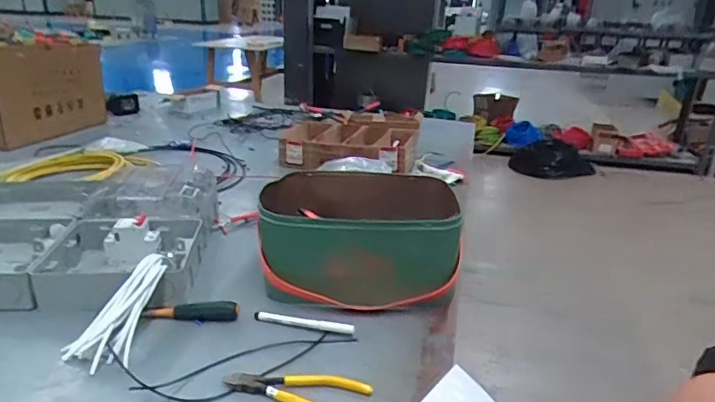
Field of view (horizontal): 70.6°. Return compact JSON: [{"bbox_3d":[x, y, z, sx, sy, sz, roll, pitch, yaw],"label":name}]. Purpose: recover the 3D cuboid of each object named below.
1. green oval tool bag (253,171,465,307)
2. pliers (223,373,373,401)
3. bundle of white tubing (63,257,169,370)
[{"bbox_3d":[0.010,0.047,0.818,0.301,0.131,0.270,5,22,2],"label":"green oval tool bag"},{"bbox_3d":[-0.066,0.210,0.559,0.158,0.011,0.053,7,22,6],"label":"pliers"},{"bbox_3d":[-0.299,0.130,0.644,0.076,0.032,0.170,8,46,10],"label":"bundle of white tubing"}]

